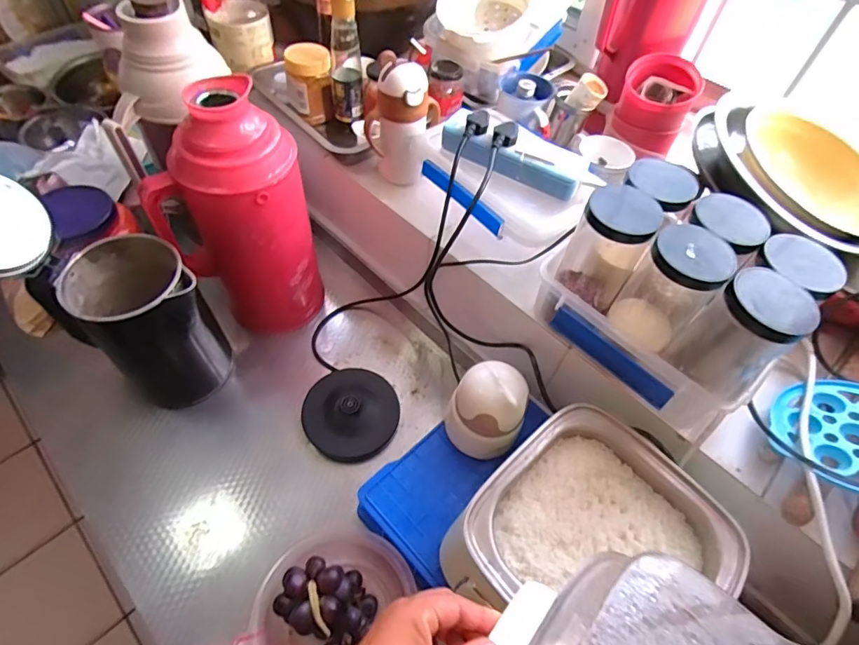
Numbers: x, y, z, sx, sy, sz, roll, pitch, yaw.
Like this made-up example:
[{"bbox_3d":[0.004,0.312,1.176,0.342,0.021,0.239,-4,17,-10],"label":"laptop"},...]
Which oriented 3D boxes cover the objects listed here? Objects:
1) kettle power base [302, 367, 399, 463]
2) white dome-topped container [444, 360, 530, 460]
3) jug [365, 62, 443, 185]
[{"bbox_3d":[-0.113,0.128,0.693,0.131,0.049,0.135,2,55,-3],"label":"kettle power base"},{"bbox_3d":[0.072,0.103,0.575,0.087,0.113,0.086,2,55,-3],"label":"white dome-topped container"},{"bbox_3d":[-0.039,-0.285,0.673,0.086,0.163,0.088,13,55,4],"label":"jug"}]

